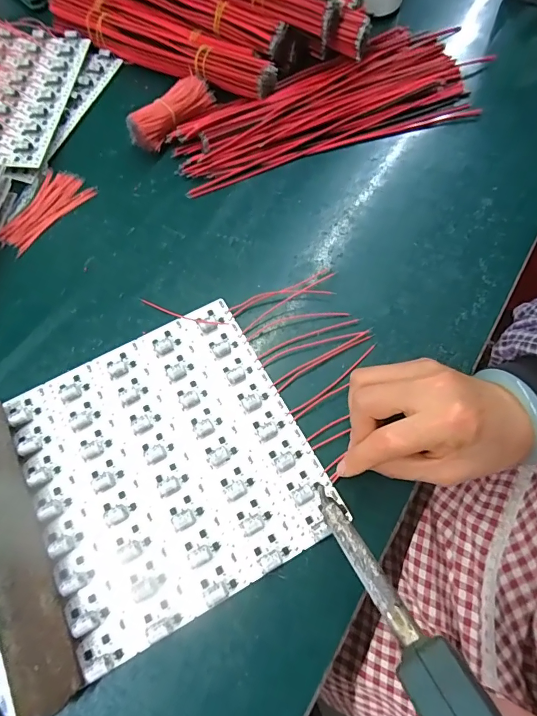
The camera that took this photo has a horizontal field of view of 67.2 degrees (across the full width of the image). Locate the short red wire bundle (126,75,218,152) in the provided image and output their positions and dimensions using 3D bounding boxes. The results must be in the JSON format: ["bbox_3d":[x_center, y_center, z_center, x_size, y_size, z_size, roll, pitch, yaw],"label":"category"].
[{"bbox_3d":[-0.100,-0.258,0.421,0.035,0.030,0.095,38,74,15],"label":"short red wire bundle"}]

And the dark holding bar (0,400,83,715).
[{"bbox_3d":[-0.170,0.119,0.267,0.030,0.031,0.198,-28,70,-10],"label":"dark holding bar"}]

